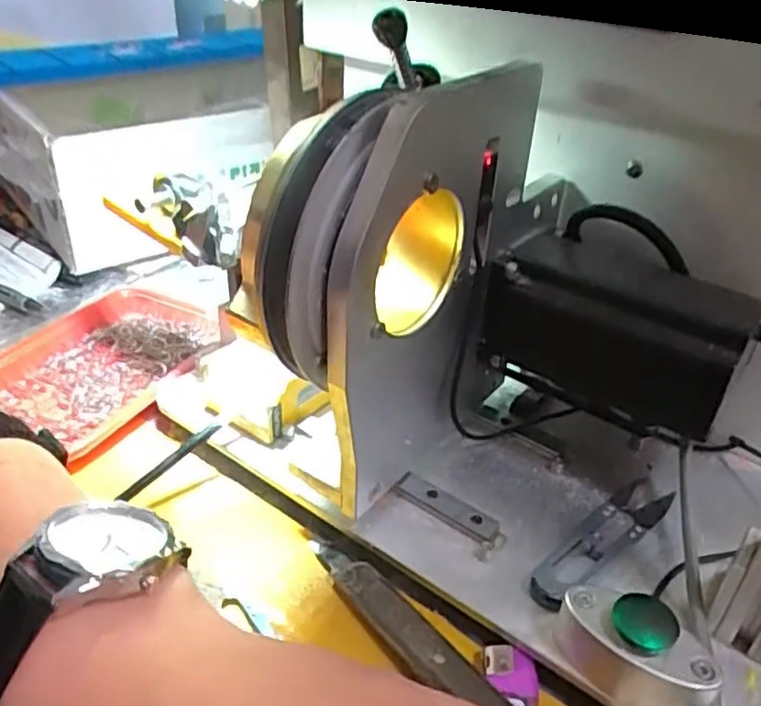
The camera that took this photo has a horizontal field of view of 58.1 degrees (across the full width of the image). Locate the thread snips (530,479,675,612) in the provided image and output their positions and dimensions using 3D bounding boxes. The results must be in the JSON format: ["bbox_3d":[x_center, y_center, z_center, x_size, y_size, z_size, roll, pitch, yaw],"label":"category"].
[{"bbox_3d":[0.103,0.085,0.318,0.102,0.010,0.022,-27,45,-34],"label":"thread snips"}]

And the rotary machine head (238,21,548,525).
[{"bbox_3d":[0.000,-0.029,0.304,0.070,0.177,0.136,22,40,25],"label":"rotary machine head"}]

